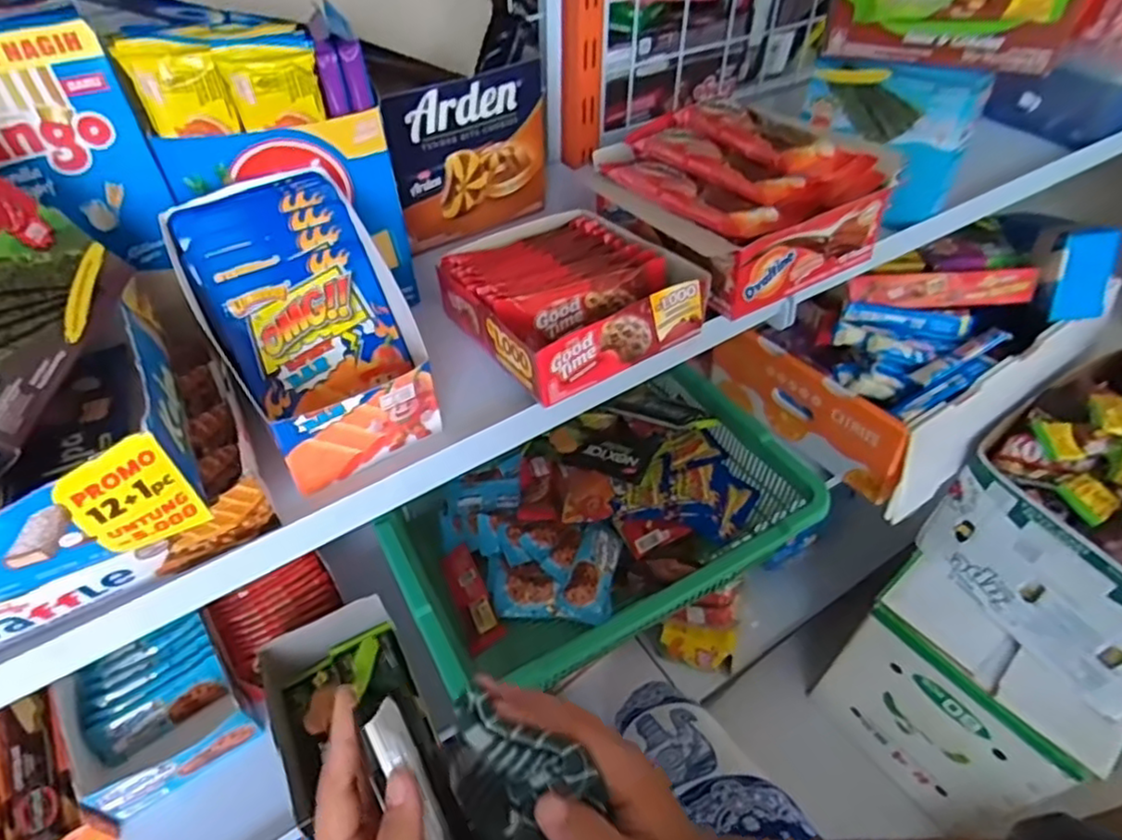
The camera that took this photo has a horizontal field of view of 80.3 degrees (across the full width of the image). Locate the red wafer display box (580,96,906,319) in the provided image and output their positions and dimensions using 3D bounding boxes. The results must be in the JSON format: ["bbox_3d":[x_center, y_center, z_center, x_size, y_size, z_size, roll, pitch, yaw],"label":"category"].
[{"bbox_3d":[0.122,-0.177,0.504,0.139,0.081,0.186,-31,55,-25],"label":"red wafer display box"}]

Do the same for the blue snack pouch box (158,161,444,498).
[{"bbox_3d":[-0.149,-0.059,0.404,0.109,0.111,0.145,-31,55,-25],"label":"blue snack pouch box"}]

